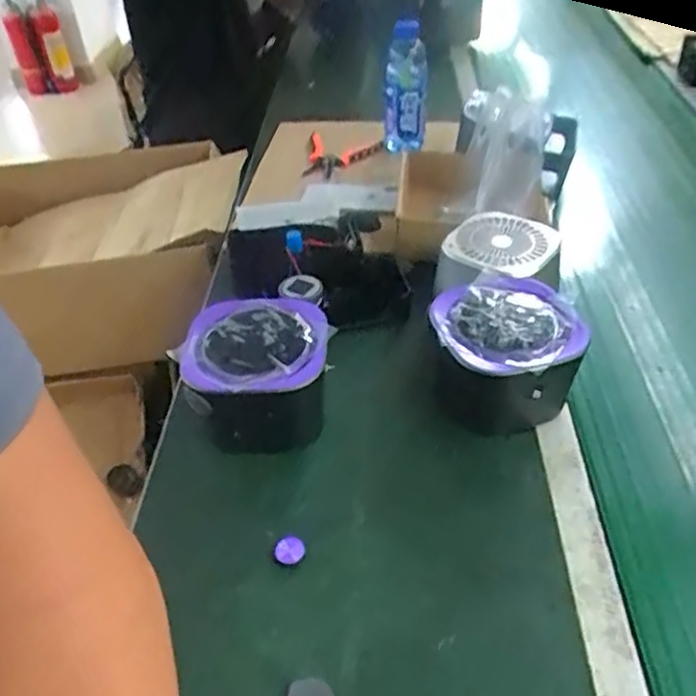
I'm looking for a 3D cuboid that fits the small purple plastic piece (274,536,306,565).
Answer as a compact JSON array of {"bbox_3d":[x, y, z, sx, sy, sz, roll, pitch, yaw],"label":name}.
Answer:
[{"bbox_3d":[-0.053,0.183,0.623,0.027,0.021,0.020,-12,41,-9],"label":"small purple plastic piece"}]

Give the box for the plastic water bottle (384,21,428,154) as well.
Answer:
[{"bbox_3d":[0.094,-0.412,1.127,0.069,0.204,0.081,0,41,4],"label":"plastic water bottle"}]

